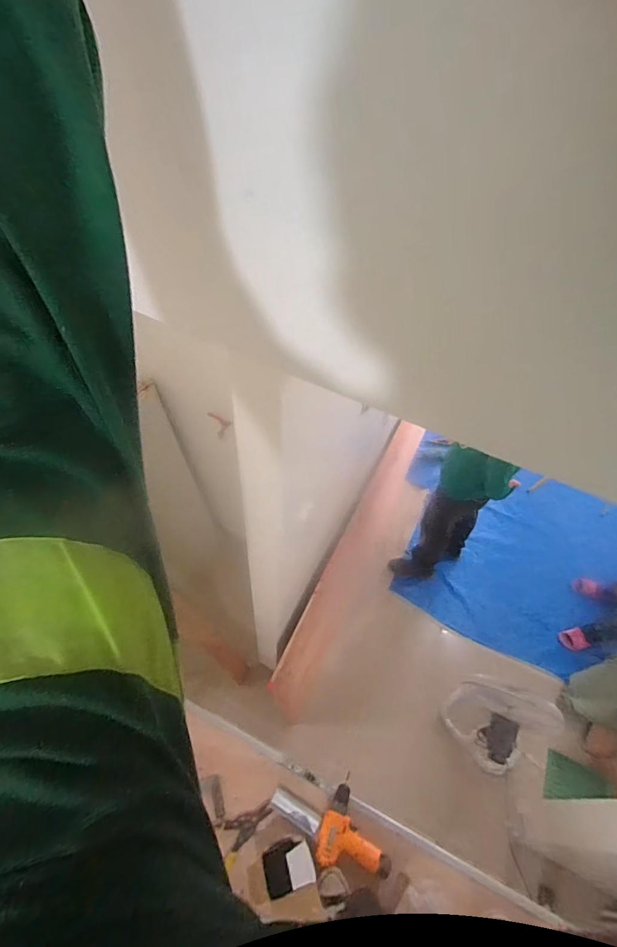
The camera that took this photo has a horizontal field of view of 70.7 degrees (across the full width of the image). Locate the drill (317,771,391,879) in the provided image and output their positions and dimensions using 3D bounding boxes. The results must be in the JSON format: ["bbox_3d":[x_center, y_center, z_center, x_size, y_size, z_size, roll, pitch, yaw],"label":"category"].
[{"bbox_3d":[0.129,0.982,1.226,0.191,0.057,0.199,9,53,3],"label":"drill"}]

